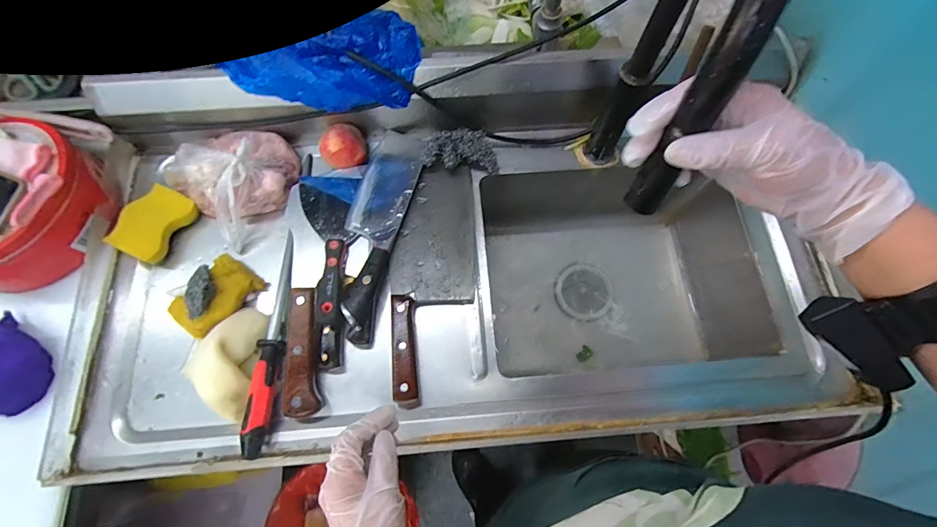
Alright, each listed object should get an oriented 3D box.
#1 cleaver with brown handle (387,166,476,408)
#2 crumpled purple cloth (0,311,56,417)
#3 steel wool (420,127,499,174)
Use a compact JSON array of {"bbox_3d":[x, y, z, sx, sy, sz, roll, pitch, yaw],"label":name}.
[{"bbox_3d":[-0.050,0.014,0.573,0.120,0.037,0.345,2,71,1],"label":"cleaver with brown handle"},{"bbox_3d":[-0.605,0.122,0.501,0.158,0.049,0.120,1,71,0],"label":"crumpled purple cloth"},{"bbox_3d":[-0.013,-0.173,0.620,0.111,0.037,0.060,-2,71,-1],"label":"steel wool"}]

